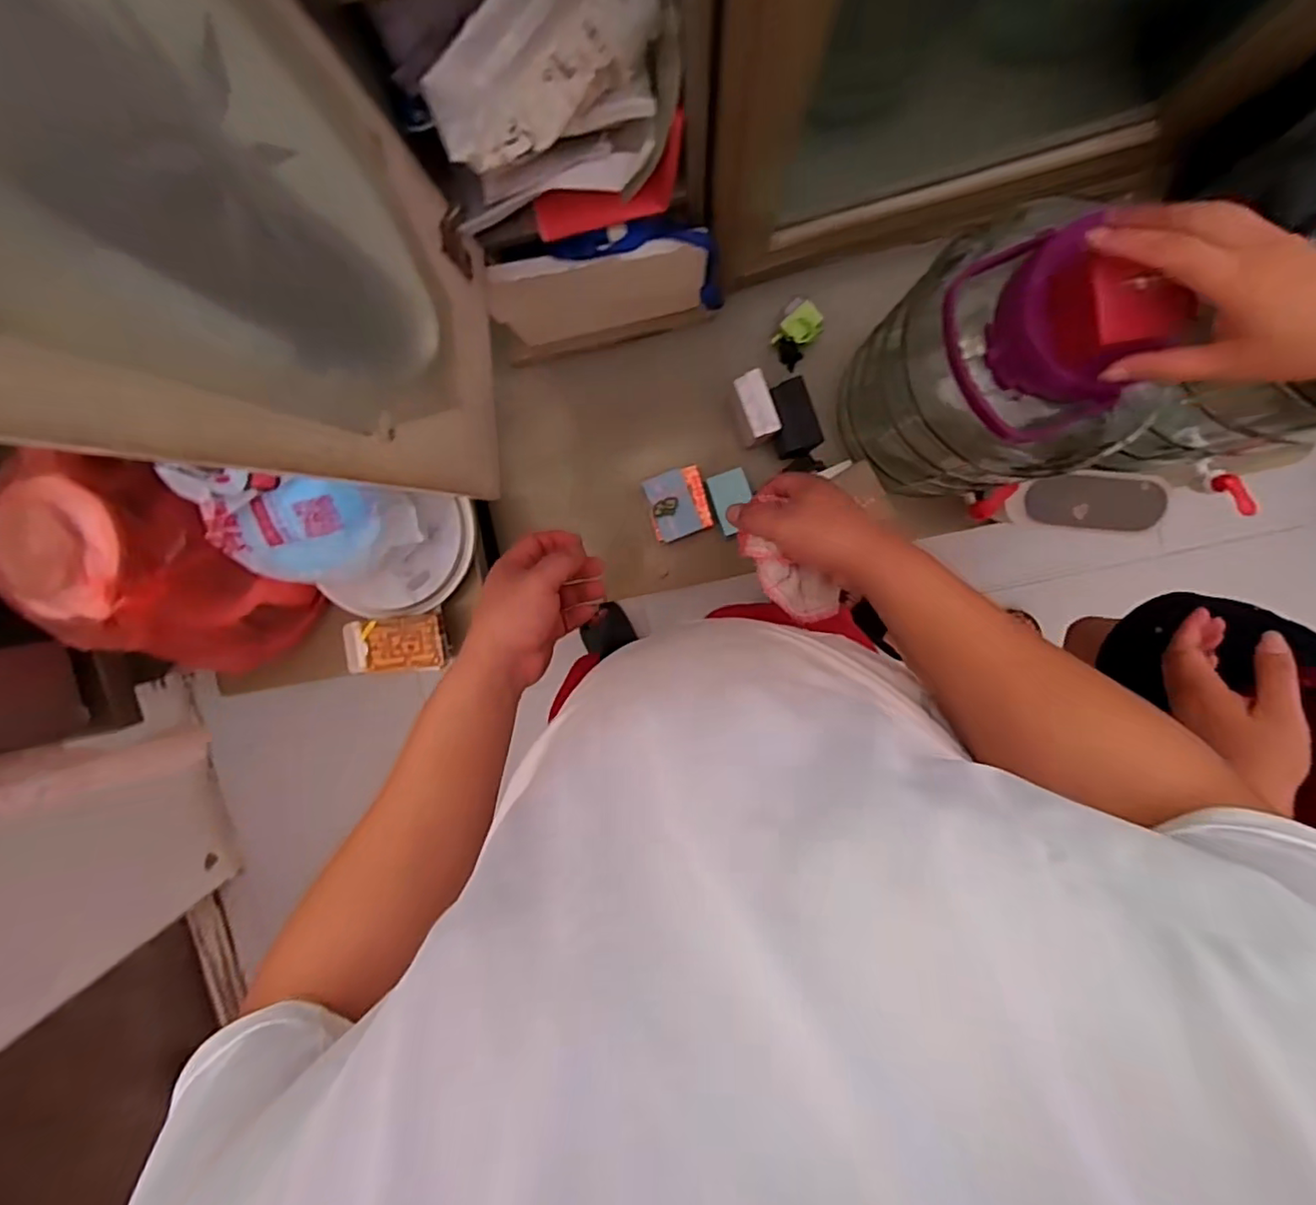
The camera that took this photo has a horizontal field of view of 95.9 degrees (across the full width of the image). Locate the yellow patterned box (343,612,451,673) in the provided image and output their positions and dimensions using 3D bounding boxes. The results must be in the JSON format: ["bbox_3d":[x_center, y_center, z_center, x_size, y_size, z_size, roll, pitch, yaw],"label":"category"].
[{"bbox_3d":[-0.293,0.048,0.661,0.117,0.022,0.062,-6,96,4],"label":"yellow patterned box"}]

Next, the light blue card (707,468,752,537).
[{"bbox_3d":[0.094,-0.125,0.736,0.047,0.006,0.075,-18,95,5],"label":"light blue card"}]

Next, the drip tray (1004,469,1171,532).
[{"bbox_3d":[0.500,-0.117,0.685,0.176,0.037,0.062,3,96,3],"label":"drip tray"}]

